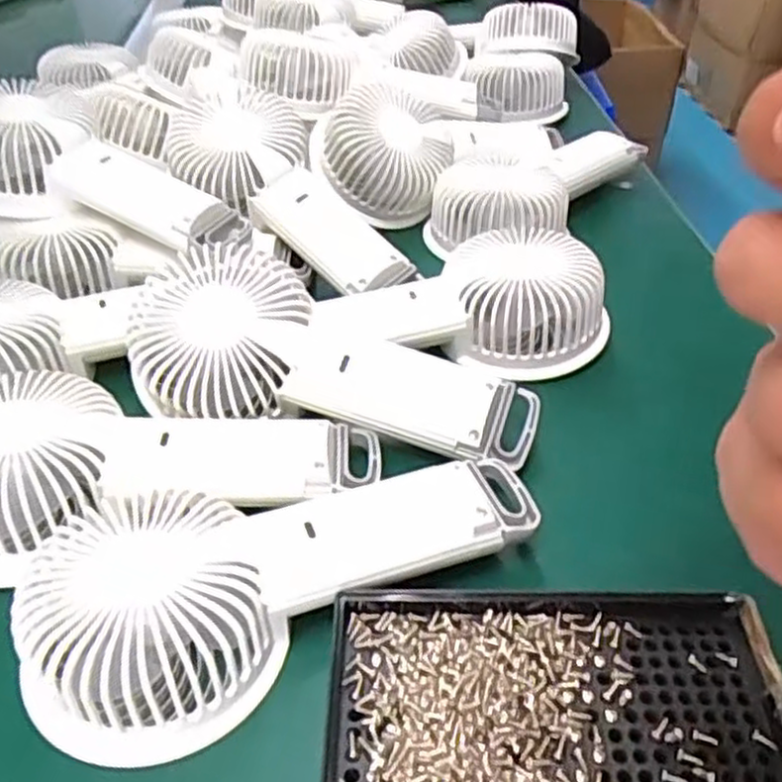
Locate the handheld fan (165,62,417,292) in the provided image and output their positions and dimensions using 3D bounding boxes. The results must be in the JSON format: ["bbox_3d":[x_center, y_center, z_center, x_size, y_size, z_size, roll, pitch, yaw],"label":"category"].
[{"bbox_3d":[-0.063,-0.115,0.430,0.176,0.035,0.072,46,55,10],"label":"handheld fan"}]

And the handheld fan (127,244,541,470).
[{"bbox_3d":[-0.022,-0.011,0.329,0.176,0.043,0.071,17,43,-1],"label":"handheld fan"}]

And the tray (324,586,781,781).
[{"bbox_3d":[0.051,0.104,0.226,0.138,0.017,0.094,2,42,3],"label":"tray"}]

